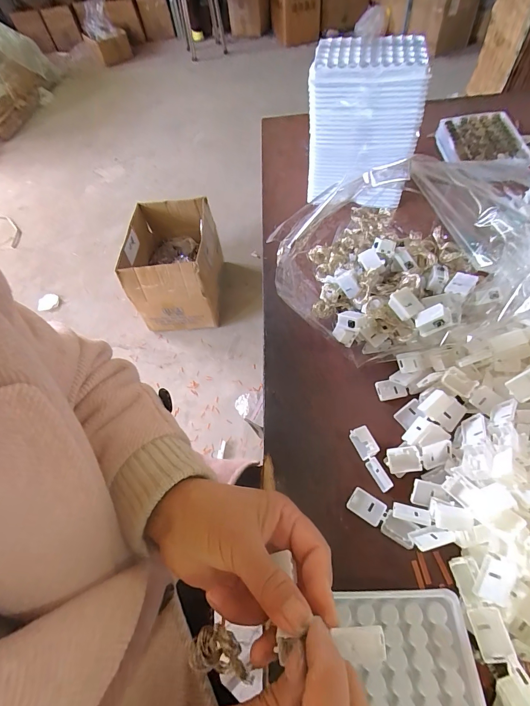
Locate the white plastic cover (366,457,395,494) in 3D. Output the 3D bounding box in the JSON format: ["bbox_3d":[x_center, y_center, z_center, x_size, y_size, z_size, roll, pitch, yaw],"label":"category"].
[{"bbox_3d":[0.098,0.104,0.290,0.009,0.012,0.027,-23,58,-8],"label":"white plastic cover"}]

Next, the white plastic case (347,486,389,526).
[{"bbox_3d":[0.084,0.128,0.281,0.028,0.008,0.021,31,66,23],"label":"white plastic case"}]

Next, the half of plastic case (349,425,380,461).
[{"bbox_3d":[0.089,0.081,0.305,0.007,0.021,0.027,4,49,-47],"label":"half of plastic case"}]

